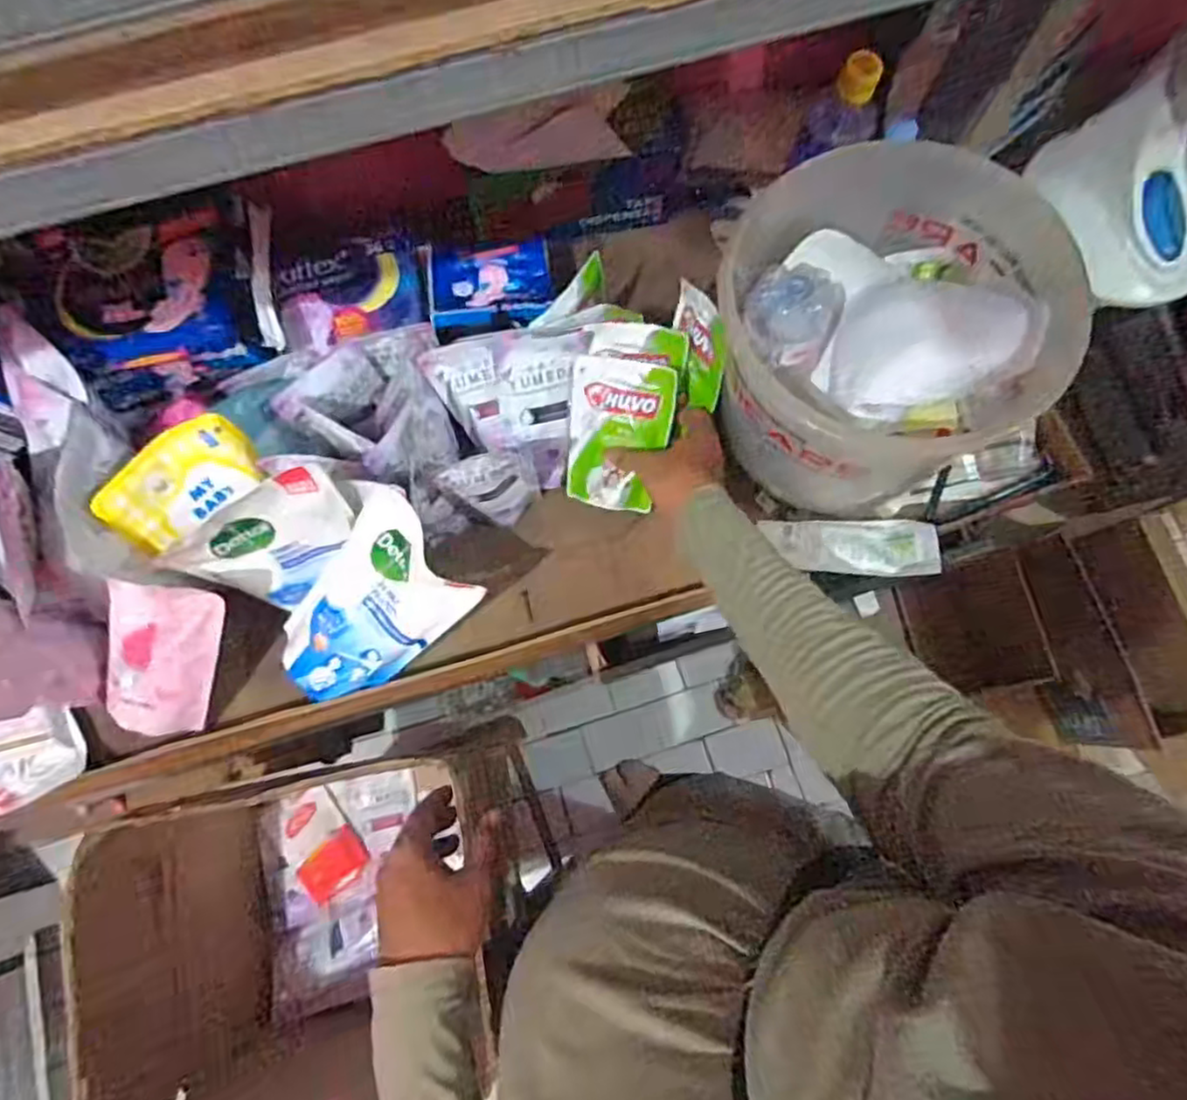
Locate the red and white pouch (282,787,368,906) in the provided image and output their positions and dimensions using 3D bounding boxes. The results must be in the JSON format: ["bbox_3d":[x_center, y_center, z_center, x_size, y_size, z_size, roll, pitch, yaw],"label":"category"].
[{"bbox_3d":[-0.351,0.374,0.895,0.083,0.010,0.125,-37,78,-7],"label":"red and white pouch"}]

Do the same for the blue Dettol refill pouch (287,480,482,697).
[{"bbox_3d":[-0.192,0.049,0.600,0.188,0.062,0.122,-44,92,5],"label":"blue Dettol refill pouch"}]

